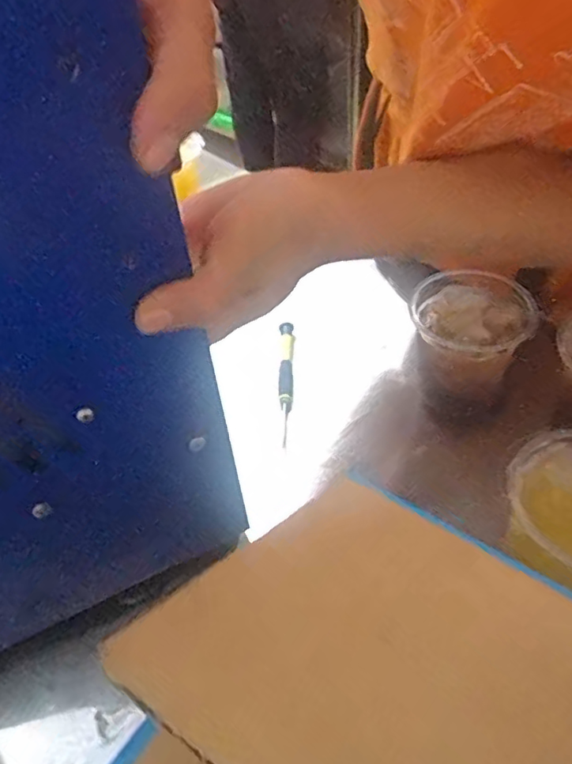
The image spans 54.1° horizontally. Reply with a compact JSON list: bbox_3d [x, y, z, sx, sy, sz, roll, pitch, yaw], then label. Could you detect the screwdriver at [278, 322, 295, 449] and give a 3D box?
[{"bbox_3d":[0.000,-0.001,0.493,0.012,0.010,0.114,-1,62,4],"label":"screwdriver"}]

